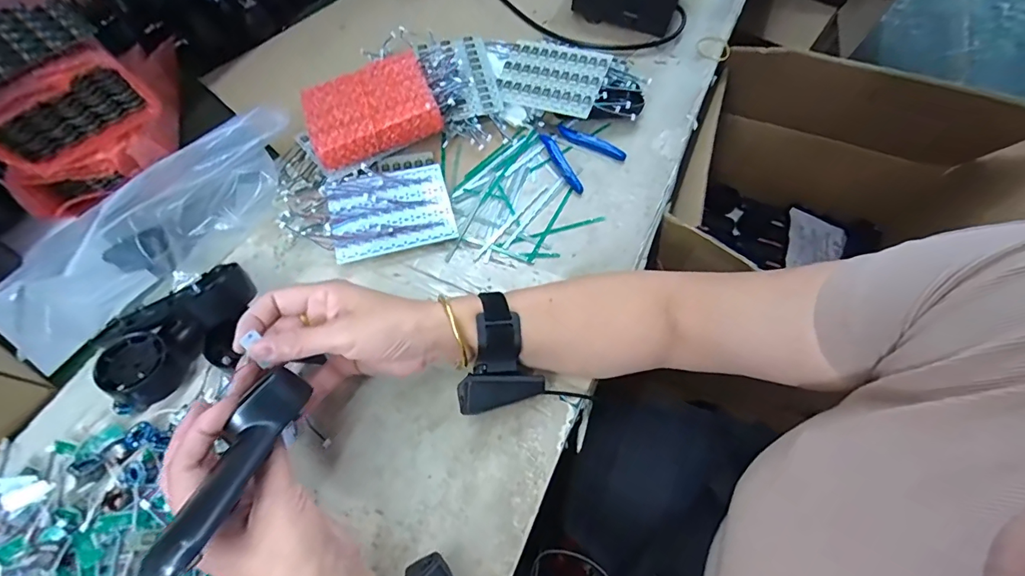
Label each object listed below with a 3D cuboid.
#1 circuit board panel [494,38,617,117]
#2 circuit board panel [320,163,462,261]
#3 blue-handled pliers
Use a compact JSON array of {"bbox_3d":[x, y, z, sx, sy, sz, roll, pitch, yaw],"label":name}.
[{"bbox_3d":[0.049,-0.265,0.556,0.128,0.008,0.099,20,74,17],"label":"circuit board panel"},{"bbox_3d":[-0.134,-0.090,0.489,0.127,0.008,0.110,-14,68,-10],"label":"circuit board panel"},{"bbox_3d":[0.067,-0.172,0.537,0.077,0.014,0.114,-38,70,-18],"label":"blue-handled pliers"}]

